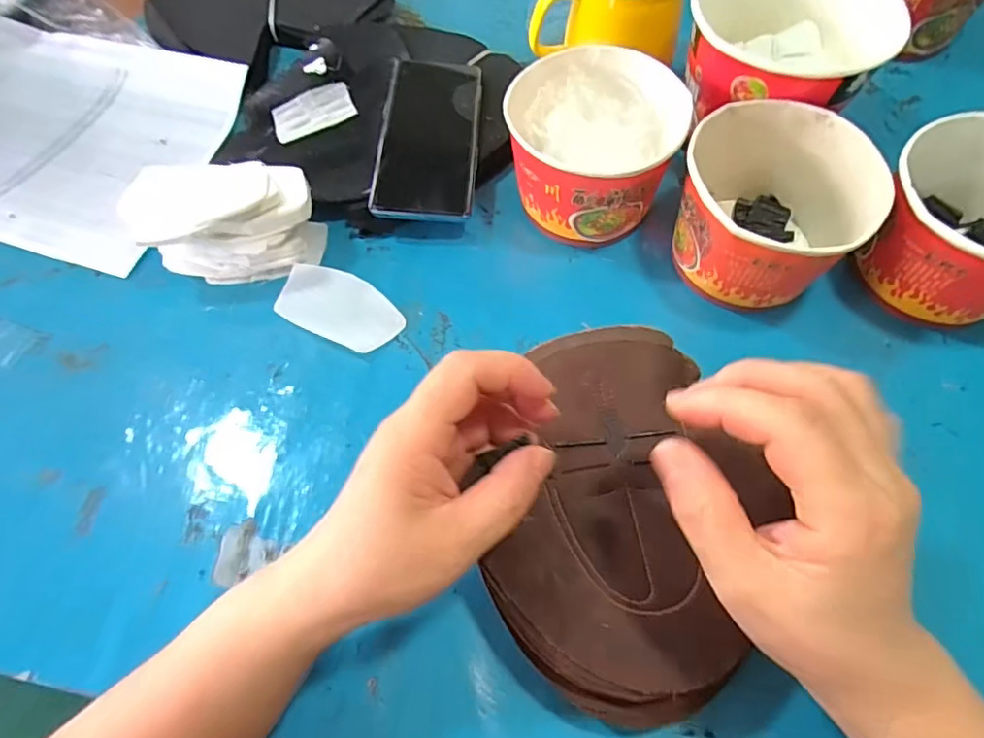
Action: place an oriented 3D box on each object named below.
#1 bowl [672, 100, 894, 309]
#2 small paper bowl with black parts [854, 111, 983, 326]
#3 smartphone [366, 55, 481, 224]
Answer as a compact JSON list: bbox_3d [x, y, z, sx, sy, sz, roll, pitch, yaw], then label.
[{"bbox_3d":[0.181,-0.104,0.379,0.111,0.079,0.118,15,65,8],"label":"bowl"},{"bbox_3d":[0.307,-0.090,0.366,0.114,0.087,0.111,0,64,1],"label":"small paper bowl with black parts"},{"bbox_3d":[-0.048,-0.180,0.440,0.073,0.013,0.151,2,64,2],"label":"smartphone"}]

